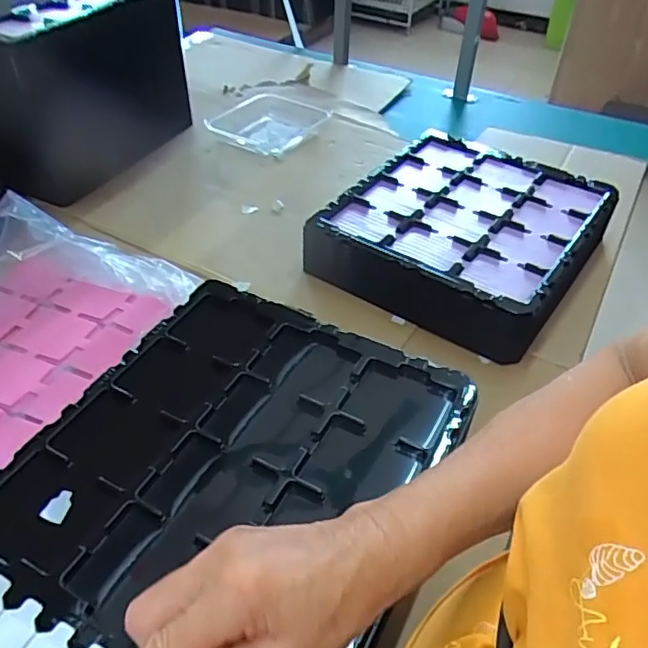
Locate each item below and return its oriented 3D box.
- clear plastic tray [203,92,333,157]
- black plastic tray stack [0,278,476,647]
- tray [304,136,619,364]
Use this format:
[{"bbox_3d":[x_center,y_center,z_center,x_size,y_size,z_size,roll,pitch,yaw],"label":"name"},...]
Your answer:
[{"bbox_3d":[-0.118,-0.418,1.194,0.197,0.032,0.207,21,47,19],"label":"clear plastic tray"},{"bbox_3d":[-0.083,0.151,0.559,0.325,0.111,0.360,21,47,19],"label":"black plastic tray stack"},{"bbox_3d":[0.214,-0.140,0.885,0.336,0.093,0.358,27,49,23],"label":"tray"}]

